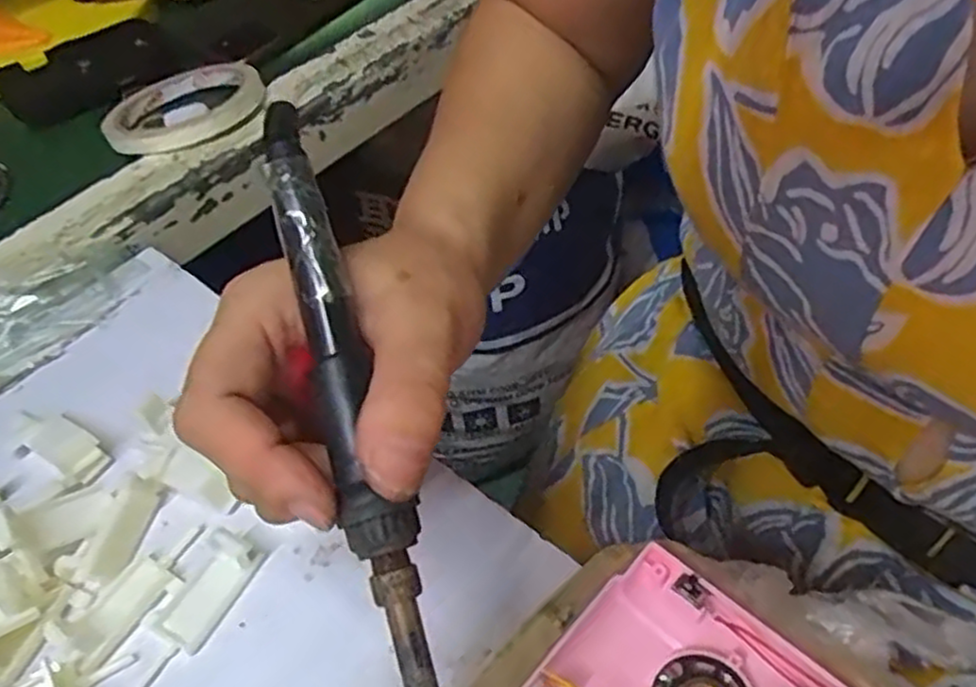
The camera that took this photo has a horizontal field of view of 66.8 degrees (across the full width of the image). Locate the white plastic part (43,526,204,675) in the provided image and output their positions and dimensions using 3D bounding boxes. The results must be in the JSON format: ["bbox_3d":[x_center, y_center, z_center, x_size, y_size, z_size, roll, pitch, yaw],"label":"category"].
[{"bbox_3d":[-0.130,0.089,0.271,0.020,0.013,0.057,30,59,27],"label":"white plastic part"}]

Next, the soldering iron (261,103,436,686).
[{"bbox_3d":[-0.037,0.024,0.205,0.018,0.025,0.188,-15,78,-7],"label":"soldering iron"}]

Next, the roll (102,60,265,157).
[{"bbox_3d":[-0.190,-0.150,0.460,0.096,0.014,0.098,-3,50,3],"label":"roll"}]

